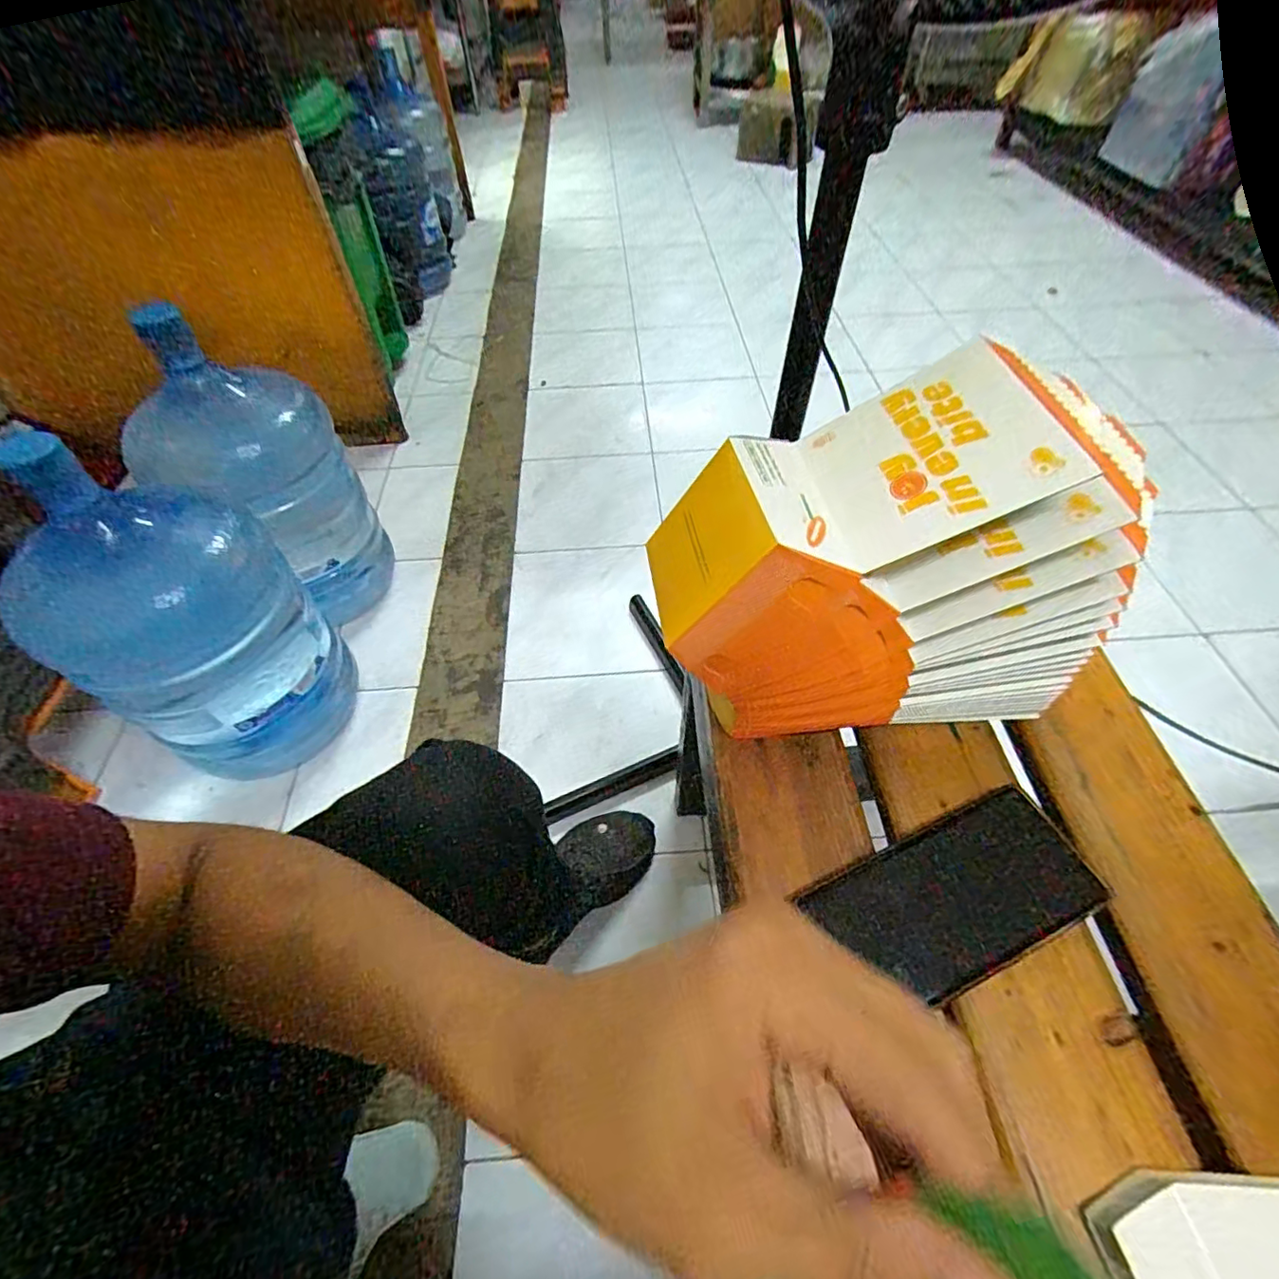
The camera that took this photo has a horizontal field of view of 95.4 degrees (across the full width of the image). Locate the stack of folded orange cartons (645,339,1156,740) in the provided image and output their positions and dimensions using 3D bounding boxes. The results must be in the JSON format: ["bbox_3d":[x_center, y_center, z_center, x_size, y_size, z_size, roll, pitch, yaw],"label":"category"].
[{"bbox_3d":[0.134,-0.045,0.346,0.248,0.190,0.117,-6,54,-2],"label":"stack of folded orange cartons"}]

